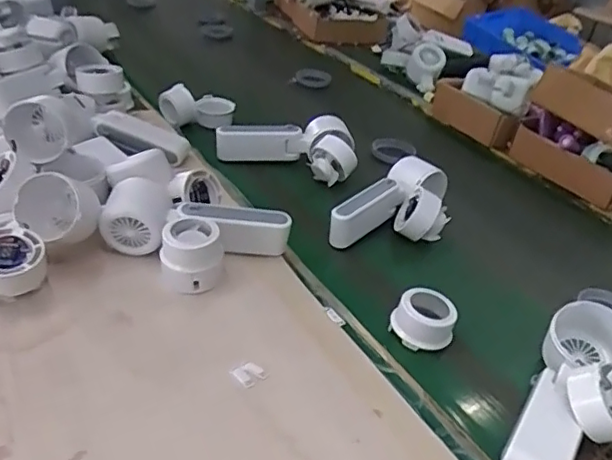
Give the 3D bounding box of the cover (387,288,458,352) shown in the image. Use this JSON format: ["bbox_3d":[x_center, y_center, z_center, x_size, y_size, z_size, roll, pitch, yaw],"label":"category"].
[{"bbox_3d":[0.102,0.074,0.509,0.053,0.026,0.052,17,35,13],"label":"cover"}]

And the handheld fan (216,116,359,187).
[{"bbox_3d":[-0.018,-0.110,0.742,0.173,0.058,0.069,17,35,12],"label":"handheld fan"}]

